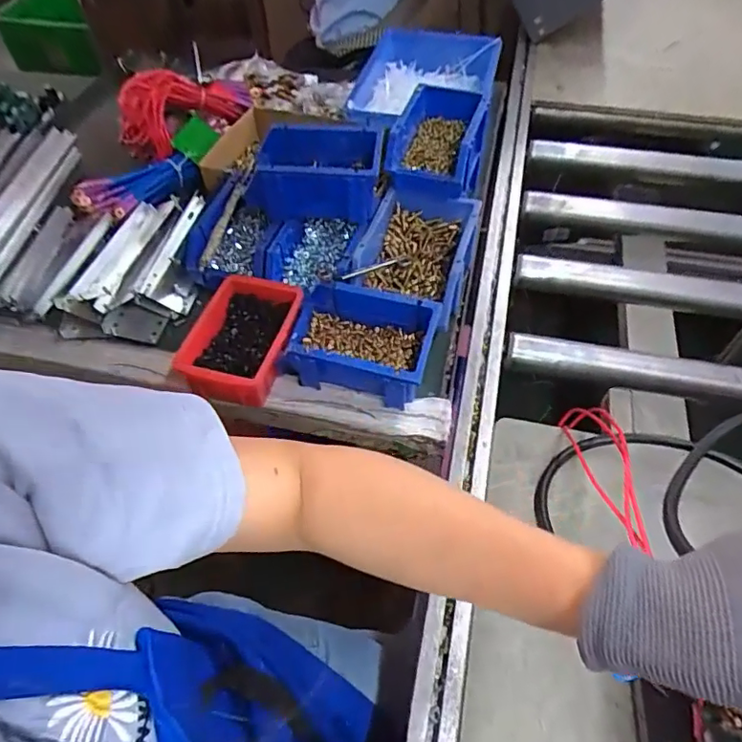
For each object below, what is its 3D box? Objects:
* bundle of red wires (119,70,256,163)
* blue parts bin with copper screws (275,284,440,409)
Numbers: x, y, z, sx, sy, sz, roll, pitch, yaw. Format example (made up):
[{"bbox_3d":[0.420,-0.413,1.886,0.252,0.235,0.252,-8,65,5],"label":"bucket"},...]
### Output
[{"bbox_3d":[-0.291,-0.414,0.816,0.200,0.083,0.084,-35,61,-21],"label":"bundle of red wires"},{"bbox_3d":[-0.013,-0.026,0.582,0.154,0.074,0.096,13,56,11],"label":"blue parts bin with copper screws"}]

